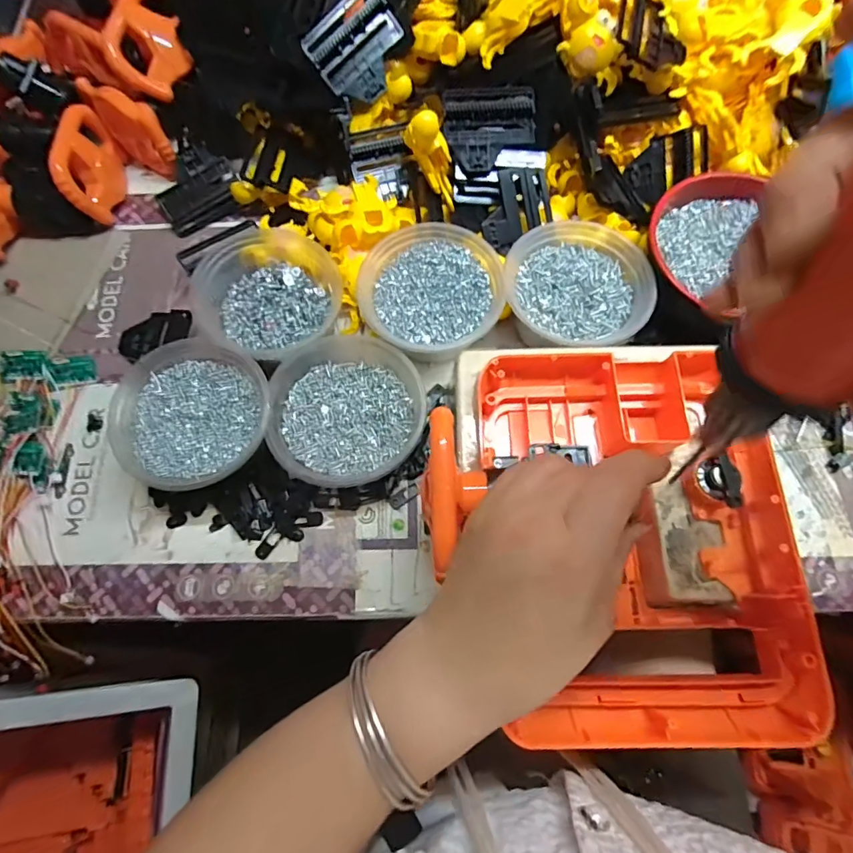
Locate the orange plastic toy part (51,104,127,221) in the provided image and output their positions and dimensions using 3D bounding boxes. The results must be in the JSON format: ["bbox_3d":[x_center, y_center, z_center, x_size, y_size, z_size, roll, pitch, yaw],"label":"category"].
[{"bbox_3d":[-0.301,-0.234,0.420,0.025,0.060,0.088,-10,73,-2],"label":"orange plastic toy part"}]

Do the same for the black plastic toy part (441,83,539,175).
[{"bbox_3d":[0.052,-0.243,0.389,0.072,0.016,0.064,2,95,7],"label":"black plastic toy part"}]

